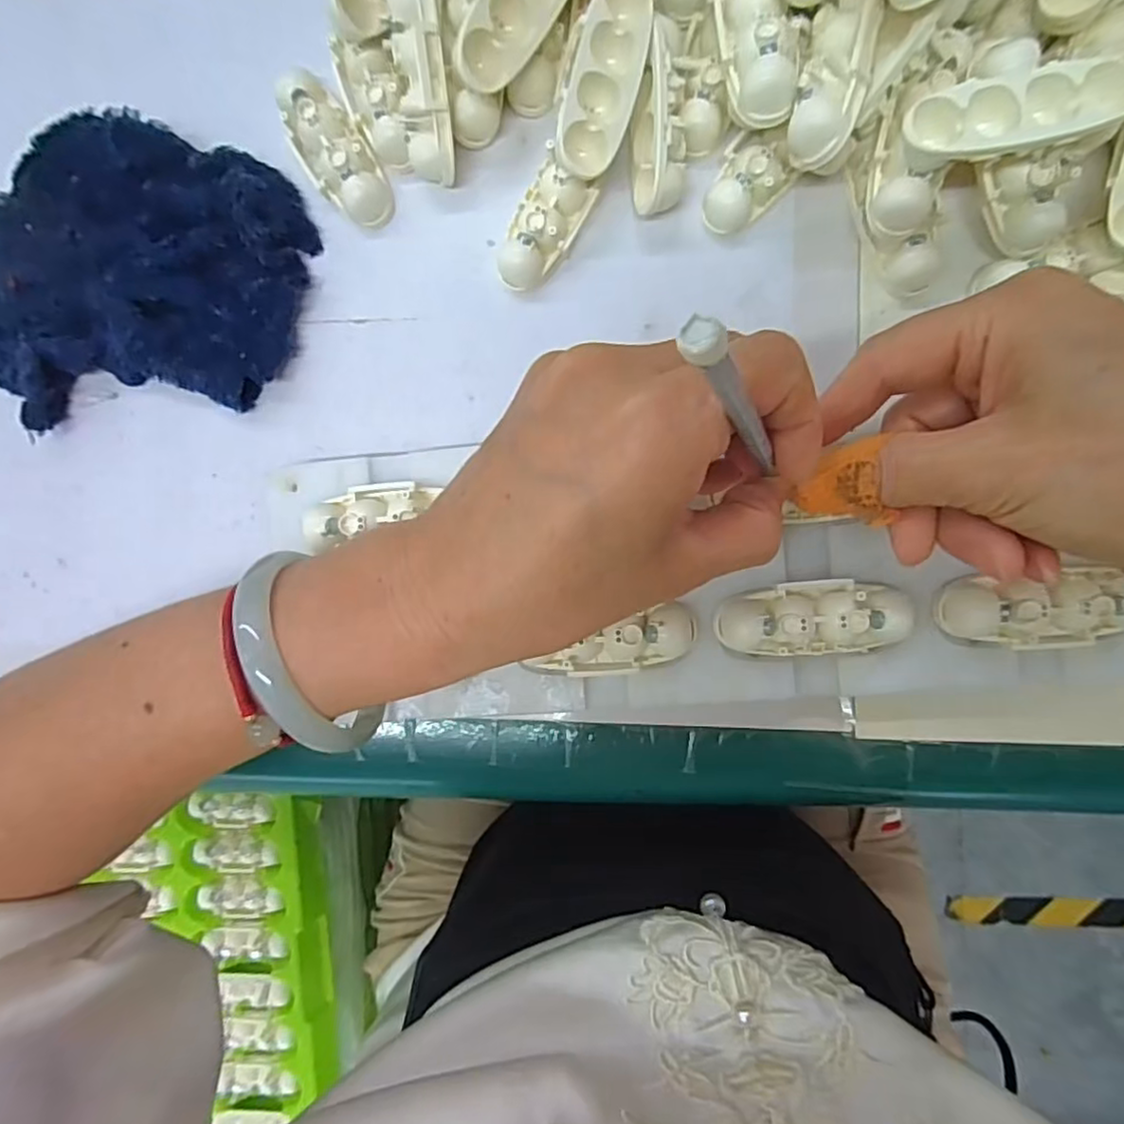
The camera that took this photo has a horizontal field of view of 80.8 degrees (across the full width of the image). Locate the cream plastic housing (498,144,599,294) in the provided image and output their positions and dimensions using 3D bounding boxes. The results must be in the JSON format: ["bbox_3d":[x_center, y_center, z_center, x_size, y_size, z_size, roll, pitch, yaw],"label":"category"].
[{"bbox_3d":[-0.007,-0.126,0.247,0.023,0.012,0.047,31,95,4],"label":"cream plastic housing"}]

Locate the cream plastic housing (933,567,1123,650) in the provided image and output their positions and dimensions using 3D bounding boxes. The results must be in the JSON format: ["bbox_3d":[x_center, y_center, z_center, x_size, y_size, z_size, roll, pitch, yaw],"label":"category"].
[{"bbox_3d":[0.156,0.016,0.217,0.059,0.018,0.026,-6,92,6],"label":"cream plastic housing"}]

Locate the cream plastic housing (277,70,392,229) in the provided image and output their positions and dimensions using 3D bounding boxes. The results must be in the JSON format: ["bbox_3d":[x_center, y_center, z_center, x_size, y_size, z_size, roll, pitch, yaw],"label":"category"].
[{"bbox_3d":[-0.087,-0.158,0.254,0.024,0.016,0.058,-31,89,6],"label":"cream plastic housing"}]

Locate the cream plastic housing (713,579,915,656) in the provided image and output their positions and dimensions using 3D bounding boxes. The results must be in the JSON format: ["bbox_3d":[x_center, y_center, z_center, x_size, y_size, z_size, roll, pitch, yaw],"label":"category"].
[{"bbox_3d":[0.084,0.019,0.224,0.061,0.015,0.024,-5,92,6],"label":"cream plastic housing"}]

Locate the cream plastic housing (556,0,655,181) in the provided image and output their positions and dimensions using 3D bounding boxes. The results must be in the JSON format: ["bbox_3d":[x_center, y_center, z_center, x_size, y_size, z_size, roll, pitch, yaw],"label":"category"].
[{"bbox_3d":[0.012,-0.166,0.228,0.024,0.017,0.064,13,97,-24],"label":"cream plastic housing"}]

